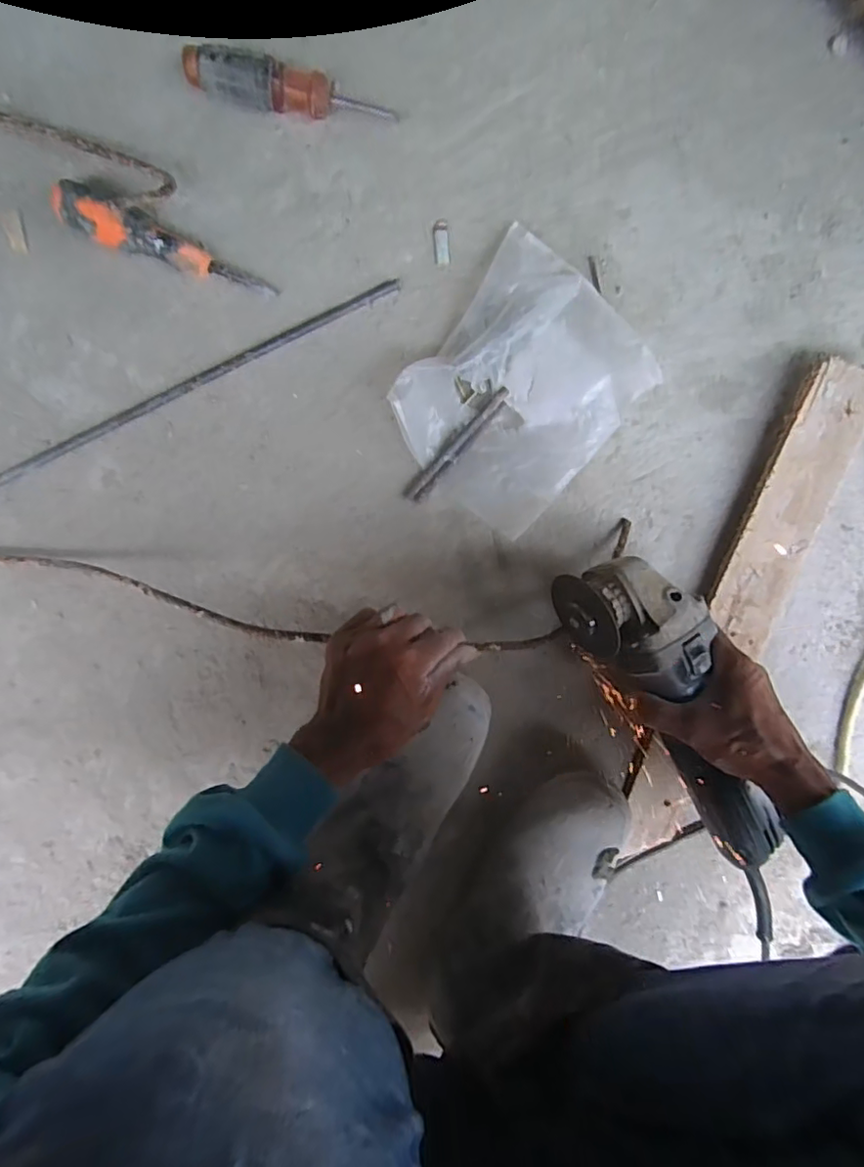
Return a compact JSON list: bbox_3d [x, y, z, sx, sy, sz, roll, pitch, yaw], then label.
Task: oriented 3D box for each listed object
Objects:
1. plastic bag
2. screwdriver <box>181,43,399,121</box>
[{"bbox_3d":[0.069,-0.157,0.457,0.165,0.034,0.197,40,92,-7],"label":"plastic bag"},{"bbox_3d":[-0.107,-0.373,0.429,0.150,0.034,0.028,7,96,-4],"label":"screwdriver"}]

